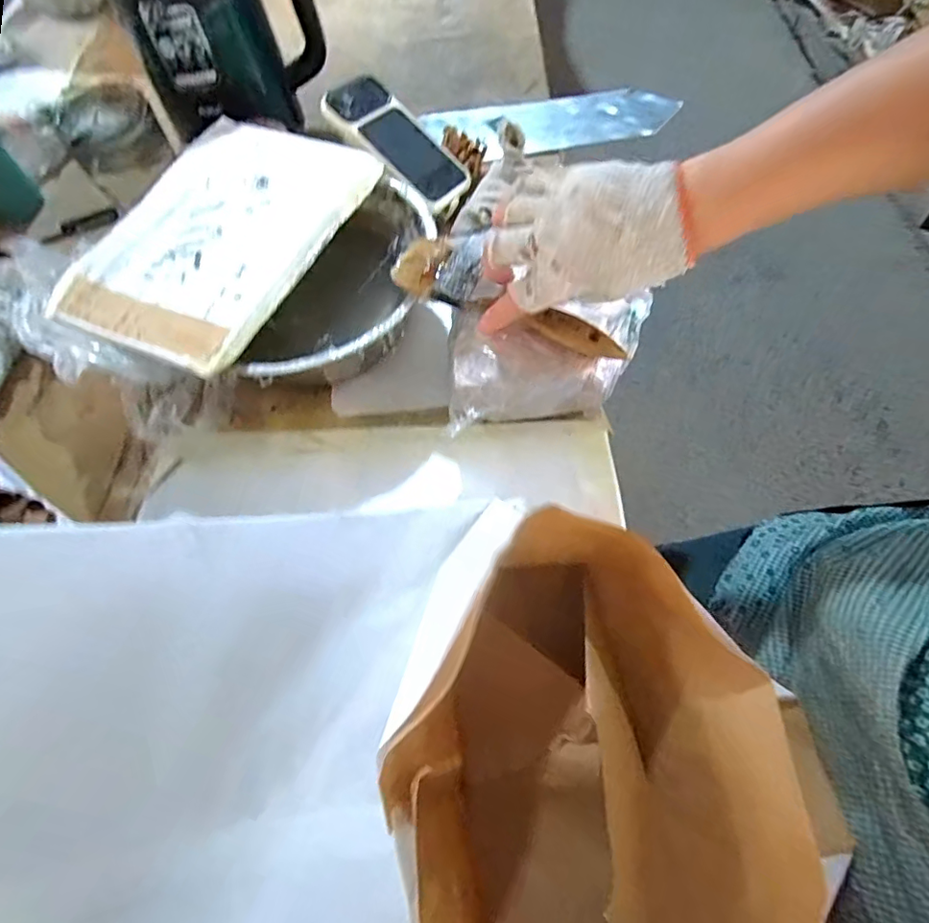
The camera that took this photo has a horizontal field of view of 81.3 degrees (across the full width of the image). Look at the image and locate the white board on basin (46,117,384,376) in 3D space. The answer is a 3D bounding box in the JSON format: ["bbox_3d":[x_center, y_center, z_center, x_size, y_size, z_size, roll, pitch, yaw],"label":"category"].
[{"bbox_3d":[-0.201,-0.196,0.453,0.177,0.015,0.255,20,65,14],"label":"white board on basin"}]

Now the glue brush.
[{"bbox_3d":[0.033,-0.125,0.405,0.184,0.020,0.058,26,66,8],"label":"glue brush"}]

